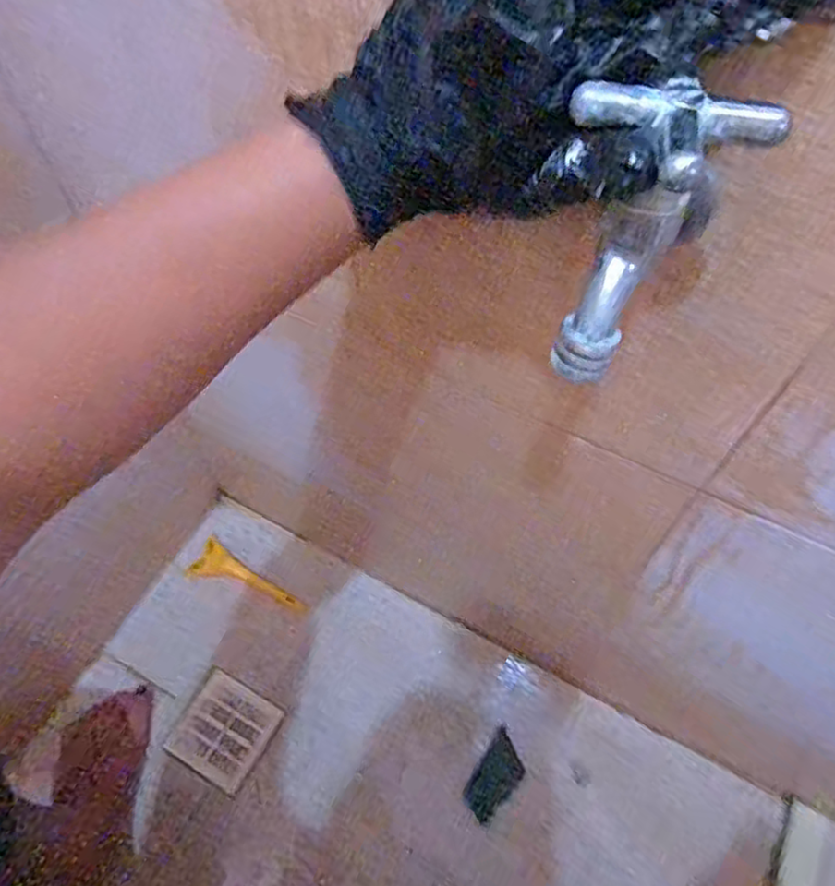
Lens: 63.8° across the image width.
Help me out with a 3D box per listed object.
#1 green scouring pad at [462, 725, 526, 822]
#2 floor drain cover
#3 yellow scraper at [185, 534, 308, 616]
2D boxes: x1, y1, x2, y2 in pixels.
[{"bbox_3d":[0.088,0.376,0.753,0.044,0.013,0.087,31,63,18],"label":"green scouring pad"},{"bbox_3d":[-0.222,0.332,0.774,0.101,0.004,0.102,30,65,6],"label":"floor drain cover"},{"bbox_3d":[-0.212,0.178,0.845,0.154,0.021,0.052,24,61,14],"label":"yellow scraper"}]

